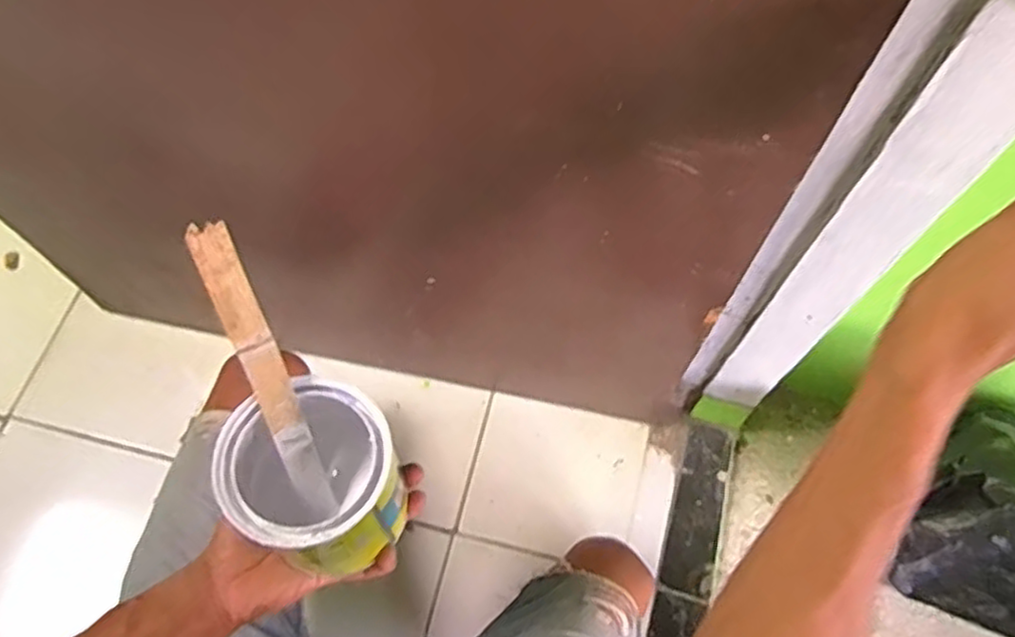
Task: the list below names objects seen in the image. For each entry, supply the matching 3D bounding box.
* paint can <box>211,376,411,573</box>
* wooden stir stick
[{"bbox_3d":[-0.123,0.107,0.481,0.104,0.113,0.105,0,69,1],"label":"paint can"},{"bbox_3d":[-0.147,0.040,0.441,0.021,0.207,0.009,-20,28,-14],"label":"wooden stir stick"}]

